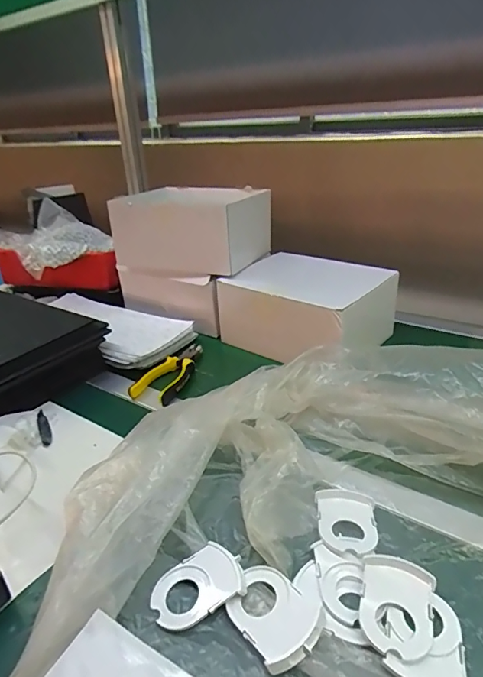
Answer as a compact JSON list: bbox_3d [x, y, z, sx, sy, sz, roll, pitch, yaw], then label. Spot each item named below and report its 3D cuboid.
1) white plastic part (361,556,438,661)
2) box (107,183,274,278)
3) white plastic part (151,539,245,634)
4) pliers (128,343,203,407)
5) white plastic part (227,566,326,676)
[{"bbox_3d":[0.126,0.214,0.360,0.055,0.005,0.078,6,28,17],"label":"white plastic part"},{"bbox_3d":[-0.095,-0.207,0.864,0.259,0.133,0.183,11,30,26],"label":"box"},{"bbox_3d":[-0.037,0.211,0.384,0.078,0.006,0.057,-20,31,-30],"label":"white plastic part"},{"bbox_3d":[-0.108,0.050,0.711,0.061,0.025,0.159,7,28,19],"label":"pliers"},{"bbox_3d":[0.024,0.219,0.358,0.058,0.012,0.075,-26,34,-38],"label":"white plastic part"}]

